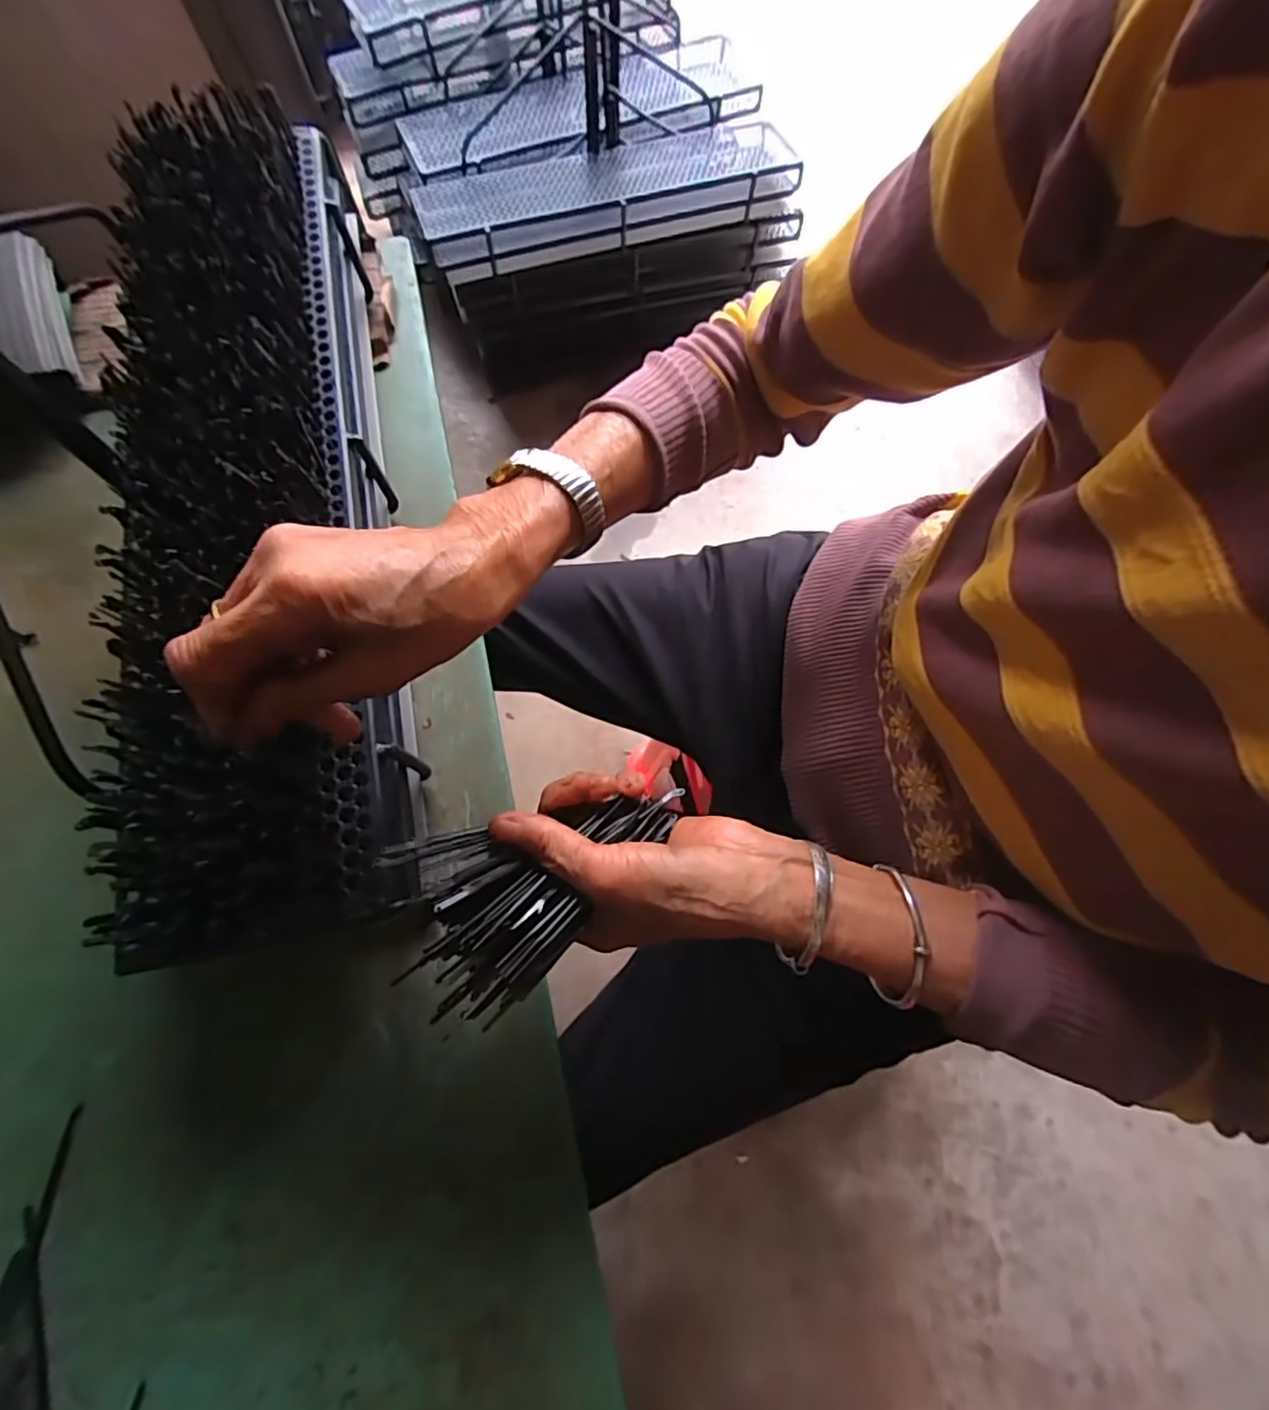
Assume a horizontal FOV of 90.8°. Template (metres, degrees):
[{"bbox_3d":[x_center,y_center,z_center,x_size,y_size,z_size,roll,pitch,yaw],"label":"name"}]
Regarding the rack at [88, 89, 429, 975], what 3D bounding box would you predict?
[{"bbox_3d":[-0.236,-0.150,0.411,0.137,0.109,0.578,-9,73,-5],"label":"rack"}]

